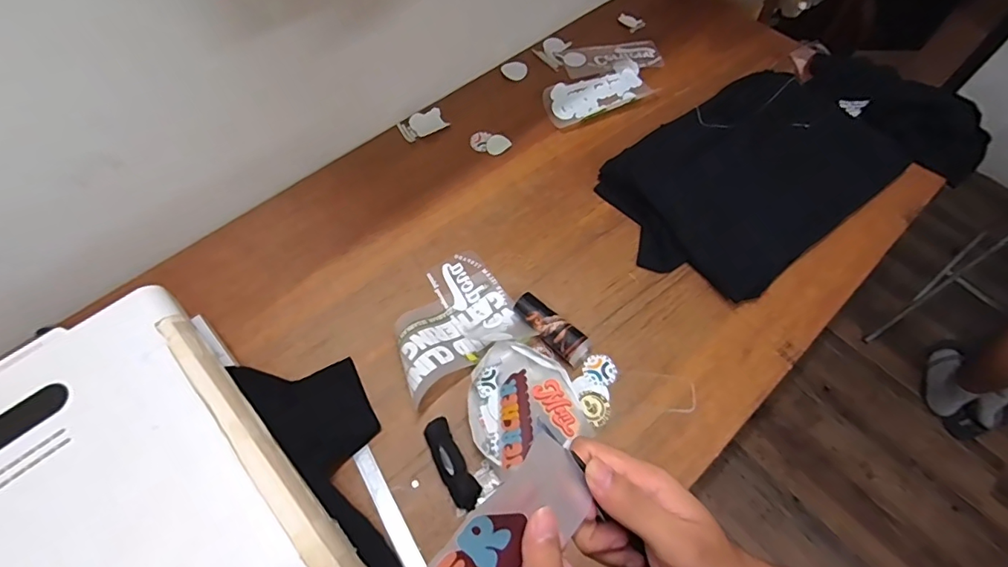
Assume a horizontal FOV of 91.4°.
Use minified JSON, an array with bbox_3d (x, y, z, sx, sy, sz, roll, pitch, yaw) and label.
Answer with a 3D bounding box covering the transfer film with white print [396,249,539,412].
[{"bbox_3d":[-0.095,0.053,0.829,0.226,0.061,0.217,-29,65,-16],"label":"transfer film with white print"}]

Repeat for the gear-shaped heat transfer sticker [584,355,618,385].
[{"bbox_3d":[0.158,0.143,0.812,0.050,0.005,0.052,-29,65,-16],"label":"gear-shaped heat transfer sticker"}]

